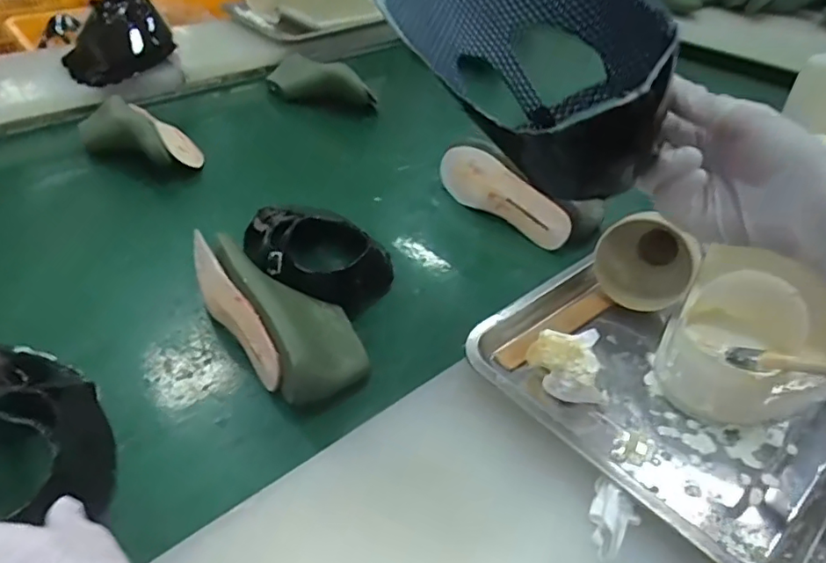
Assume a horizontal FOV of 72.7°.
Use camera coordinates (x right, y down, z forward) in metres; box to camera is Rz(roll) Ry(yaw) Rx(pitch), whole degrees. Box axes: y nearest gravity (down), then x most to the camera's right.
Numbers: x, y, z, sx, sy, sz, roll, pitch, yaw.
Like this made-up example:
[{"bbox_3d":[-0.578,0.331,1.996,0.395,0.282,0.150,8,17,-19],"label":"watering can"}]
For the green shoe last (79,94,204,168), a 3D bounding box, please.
[{"bbox_3d":[-0.436,-0.230,0.877,0.241,0.078,0.111,29,46,29],"label":"green shoe last"}]

